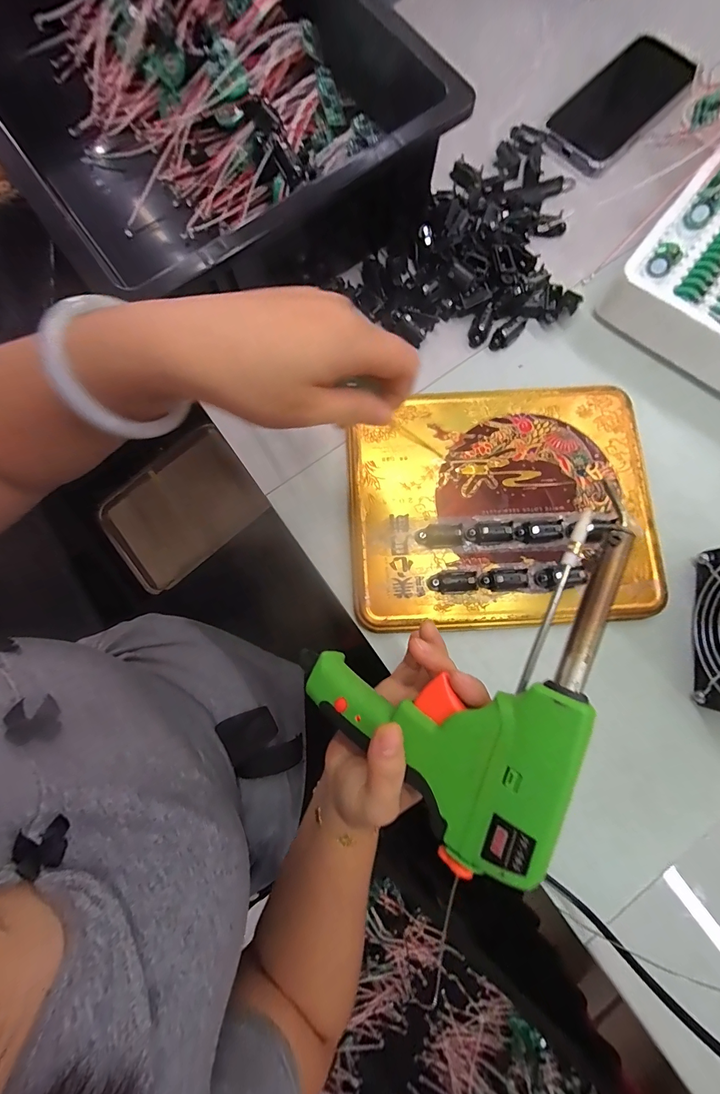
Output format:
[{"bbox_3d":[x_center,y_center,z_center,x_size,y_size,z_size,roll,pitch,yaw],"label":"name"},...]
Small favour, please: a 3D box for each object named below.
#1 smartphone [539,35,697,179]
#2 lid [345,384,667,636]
[{"bbox_3d":[0.255,-0.438,0.378,0.077,0.016,0.169,44,83,8],"label":"smartphone"},{"bbox_3d":[0.111,-0.036,0.305,0.236,0.011,0.191,-3,80,-2],"label":"lid"}]

